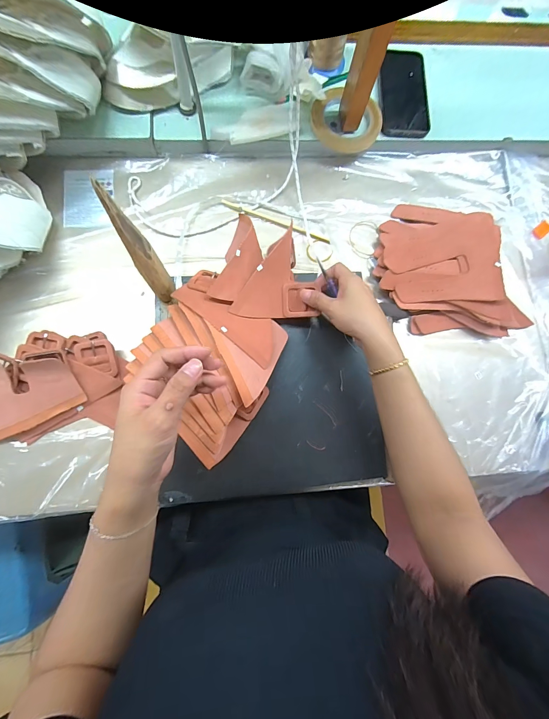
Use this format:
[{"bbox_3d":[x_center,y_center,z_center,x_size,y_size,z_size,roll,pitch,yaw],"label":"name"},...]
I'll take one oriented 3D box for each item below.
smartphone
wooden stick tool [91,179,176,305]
[{"bbox_3d":[0.216,-0.447,0.521,0.081,0.014,0.162,1,81,-4],"label":"smartphone"},{"bbox_3d":[-0.142,-0.112,0.336,0.023,0.191,0.033,-27,84,-8],"label":"wooden stick tool"}]

